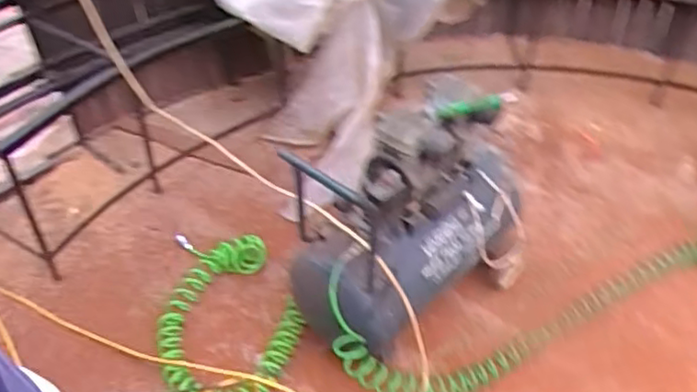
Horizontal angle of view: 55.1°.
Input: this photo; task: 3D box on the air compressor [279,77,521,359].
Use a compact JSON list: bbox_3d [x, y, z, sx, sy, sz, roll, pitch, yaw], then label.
[{"bbox_3d":[0.161,0.057,1.504,0.566,0.488,0.236,-27,48,-27],"label":"air compressor"}]

